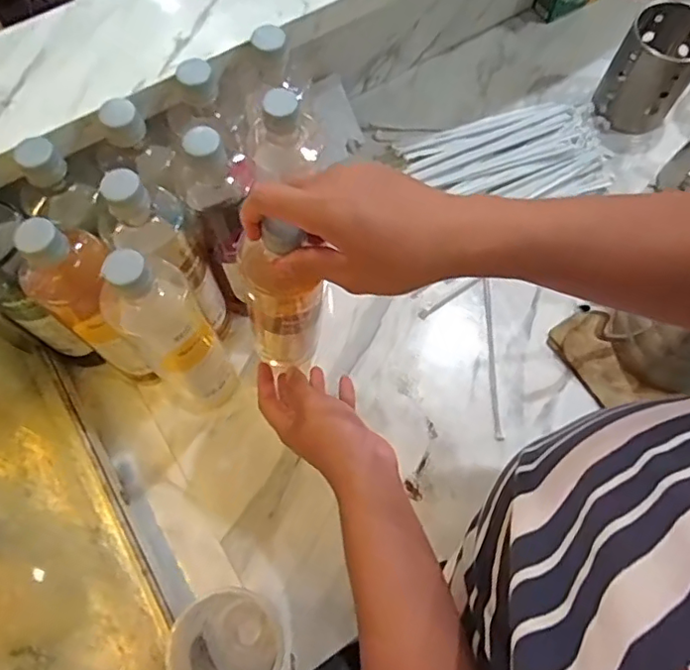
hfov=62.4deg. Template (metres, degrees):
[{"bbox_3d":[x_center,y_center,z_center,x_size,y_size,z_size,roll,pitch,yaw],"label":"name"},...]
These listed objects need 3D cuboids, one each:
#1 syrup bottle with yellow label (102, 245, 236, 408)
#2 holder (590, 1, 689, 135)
[{"bbox_3d":[-0.153,0.003,0.518,0.063,0.260,0.061,0,69,-1],"label":"syrup bottle with yellow label"},{"bbox_3d":[0.395,-0.341,0.738,0.094,0.114,0.097,28,71,9],"label":"holder"}]

